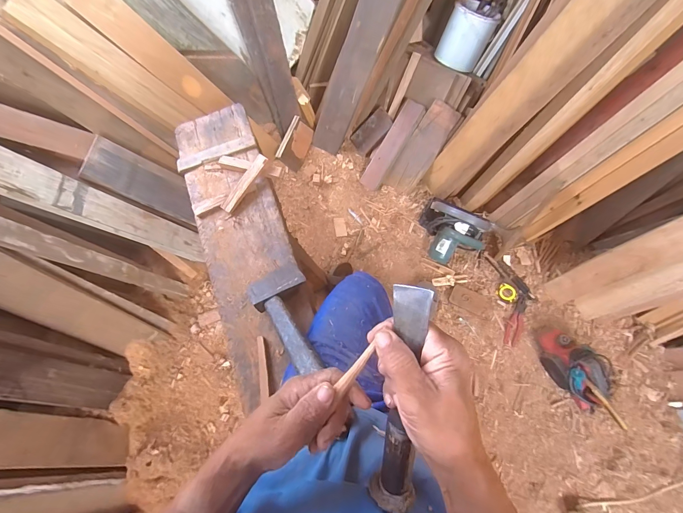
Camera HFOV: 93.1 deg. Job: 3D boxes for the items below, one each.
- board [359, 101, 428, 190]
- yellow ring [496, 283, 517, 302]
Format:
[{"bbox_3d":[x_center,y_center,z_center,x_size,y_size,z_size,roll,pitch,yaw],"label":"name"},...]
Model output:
[{"bbox_3d":[0.202,-0.451,1.330,0.093,0.028,0.370,36,109,12],"label":"board"},{"bbox_3d":[0.640,0.138,1.250,0.060,0.020,0.064,-1,73,2],"label":"yellow ring"}]

